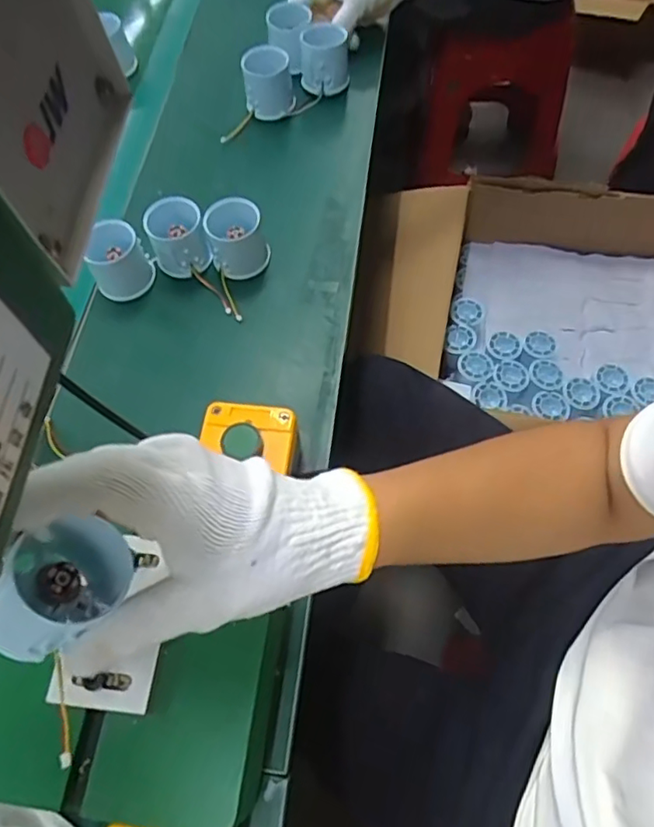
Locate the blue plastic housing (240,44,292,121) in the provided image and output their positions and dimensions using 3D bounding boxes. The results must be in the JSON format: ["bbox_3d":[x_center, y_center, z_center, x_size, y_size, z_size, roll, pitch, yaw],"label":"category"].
[{"bbox_3d":[-0.064,-0.364,0.636,0.054,0.055,0.046,-10,64,-1],"label":"blue plastic housing"}]

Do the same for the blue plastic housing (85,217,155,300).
[{"bbox_3d":[-0.193,-0.142,0.537,0.054,0.047,0.052,-2,64,4],"label":"blue plastic housing"}]

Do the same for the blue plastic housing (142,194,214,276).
[{"bbox_3d":[-0.140,-0.165,0.544,0.051,0.050,0.053,-2,64,4],"label":"blue plastic housing"}]

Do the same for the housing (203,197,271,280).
[{"bbox_3d":[-0.082,-0.160,0.539,0.054,0.052,0.053,-14,64,-3],"label":"housing"}]

